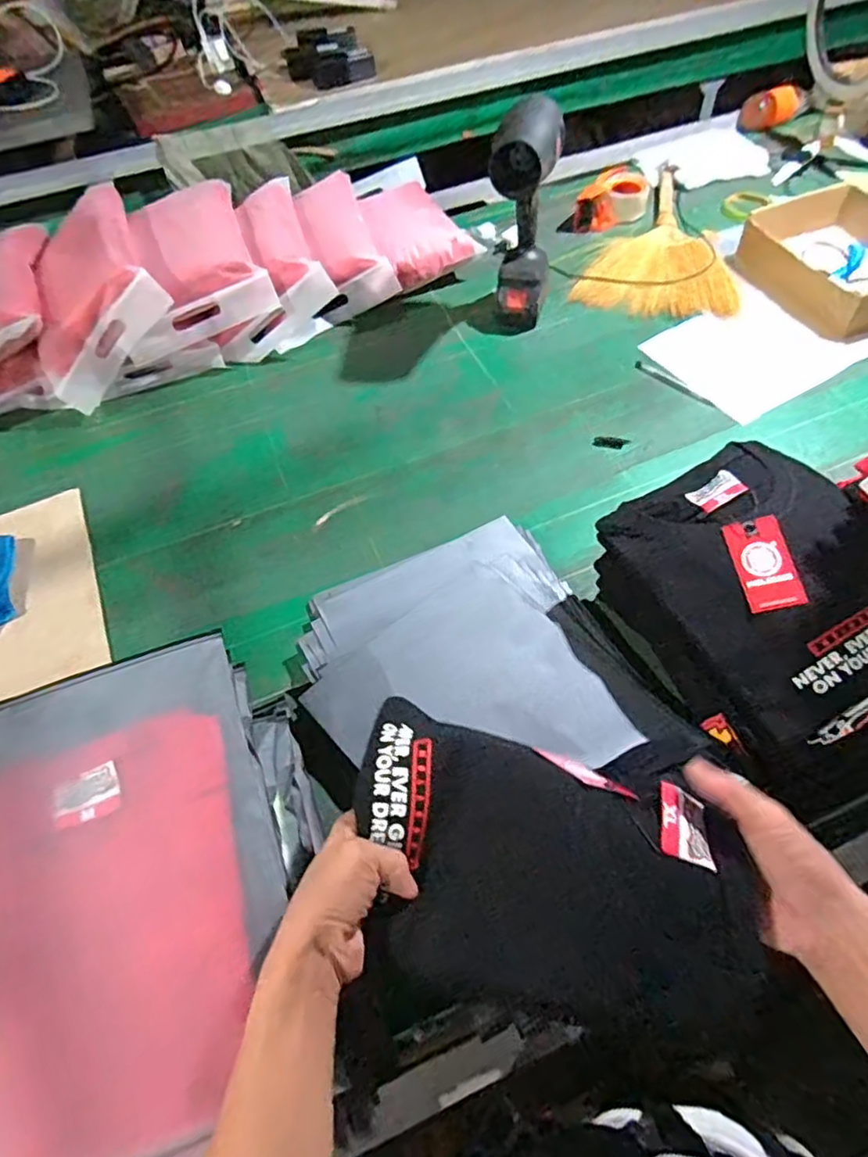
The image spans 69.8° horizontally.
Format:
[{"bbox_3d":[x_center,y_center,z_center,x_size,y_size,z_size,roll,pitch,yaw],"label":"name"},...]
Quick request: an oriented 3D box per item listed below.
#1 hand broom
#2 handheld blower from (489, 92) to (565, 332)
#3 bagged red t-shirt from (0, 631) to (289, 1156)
[{"bbox_3d":[0.441,-0.599,1.125,0.263,0.047,0.412,21,60,17],"label":"hand broom"},{"bbox_3d":[0.134,-0.525,0.937,0.087,0.297,0.105,13,58,13],"label":"handheld blower"},{"bbox_3d":[-0.253,0.223,0.461,0.254,0.041,0.336,-20,57,-9],"label":"bagged red t-shirt"}]

